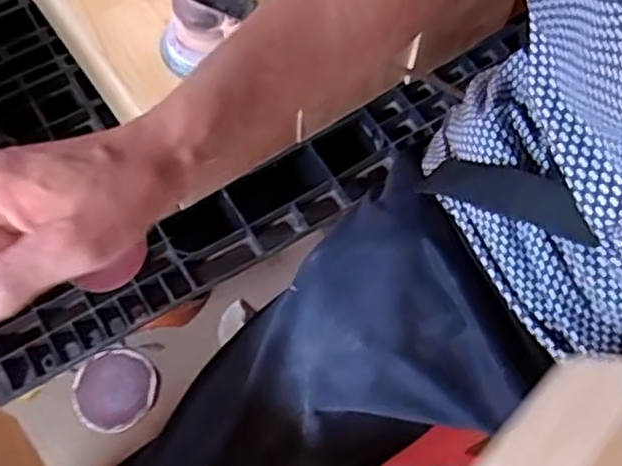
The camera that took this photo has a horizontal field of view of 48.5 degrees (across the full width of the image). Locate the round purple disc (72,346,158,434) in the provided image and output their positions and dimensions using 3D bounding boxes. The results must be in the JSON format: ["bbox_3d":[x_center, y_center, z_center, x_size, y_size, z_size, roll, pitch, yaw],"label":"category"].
[{"bbox_3d":[-0.288,0.229,1.012,0.110,0.021,0.120,0,67,0],"label":"round purple disc"}]

